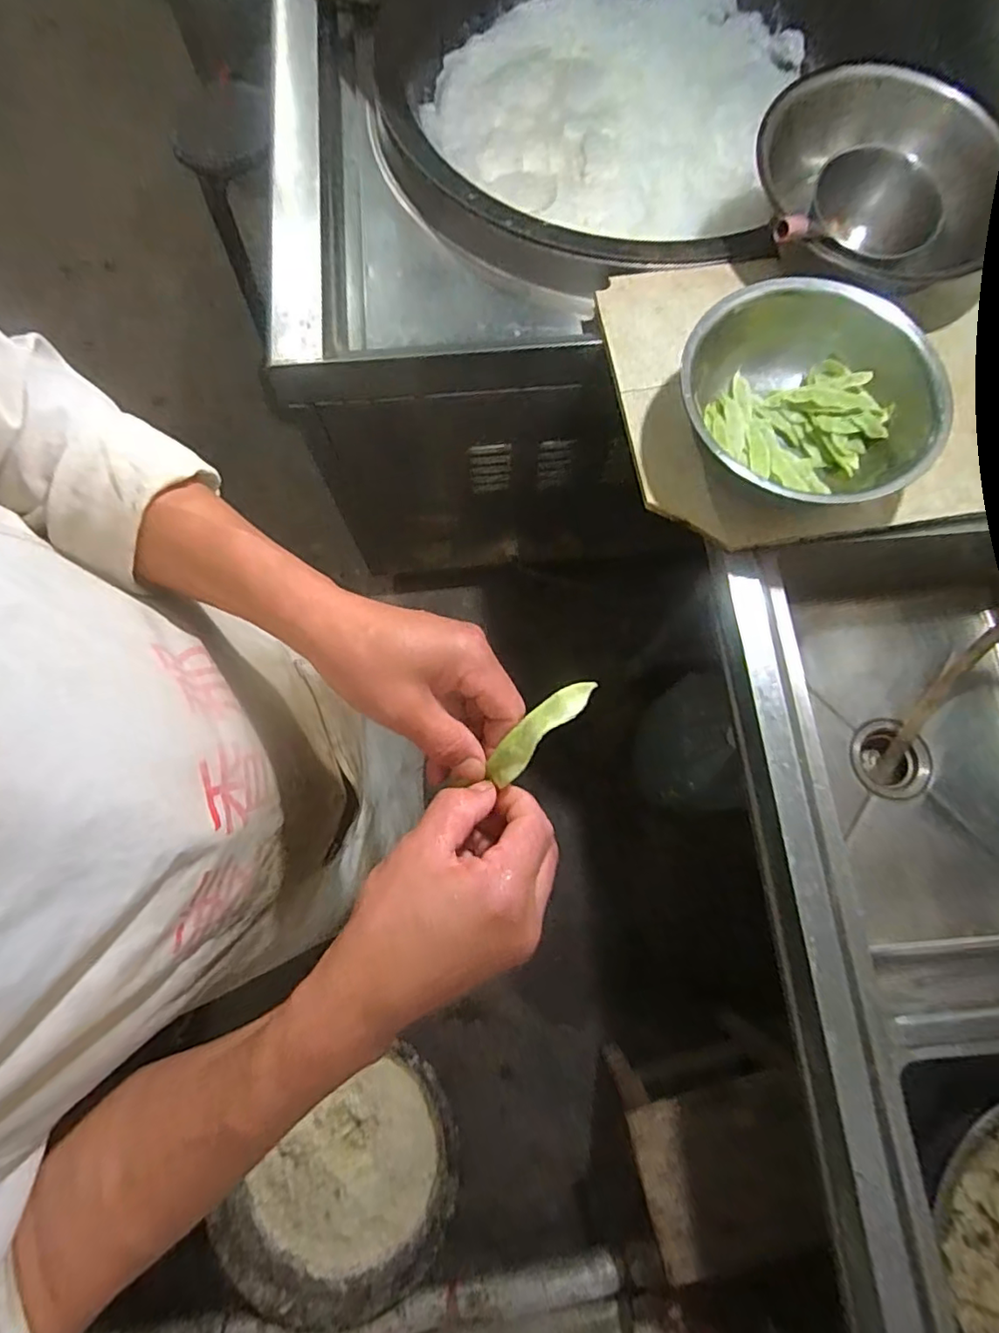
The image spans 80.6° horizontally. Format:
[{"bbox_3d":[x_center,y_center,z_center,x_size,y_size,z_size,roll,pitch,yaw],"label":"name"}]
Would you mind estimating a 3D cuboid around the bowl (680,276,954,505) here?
[{"bbox_3d":[0.333,-0.292,0.665,0.255,0.108,0.279,0,74,-1],"label":"bowl"}]

